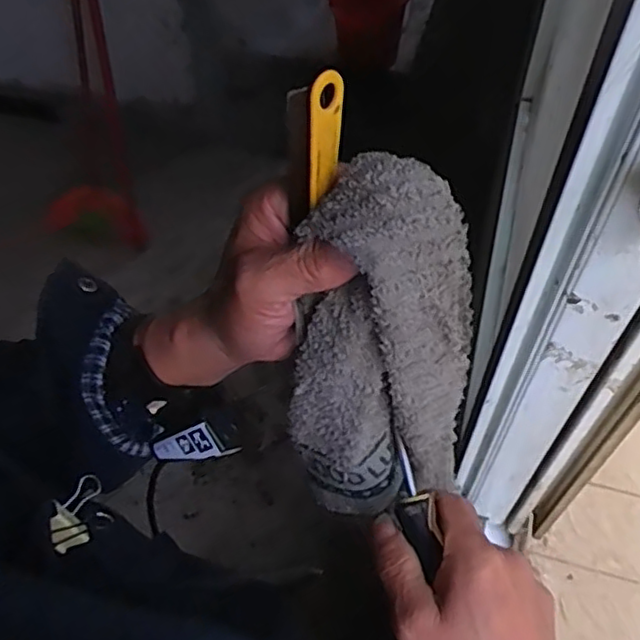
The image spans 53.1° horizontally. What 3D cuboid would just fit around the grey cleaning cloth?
[{"bbox_3d":[0.038,0.034,0.349,0.102,0.253,0.043,-6,45,-4],"label":"grey cleaning cloth"}]

